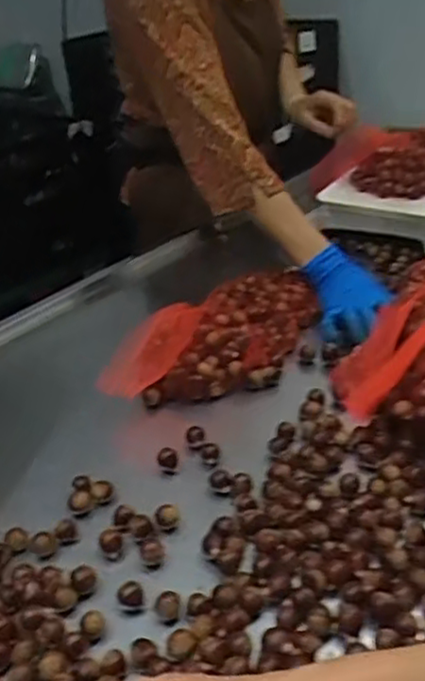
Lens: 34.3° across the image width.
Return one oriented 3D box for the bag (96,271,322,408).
[{"bbox_3d":[0.021,-0.018,0.907,0.171,0.070,0.366,21,40,34],"label":"bag"}]

